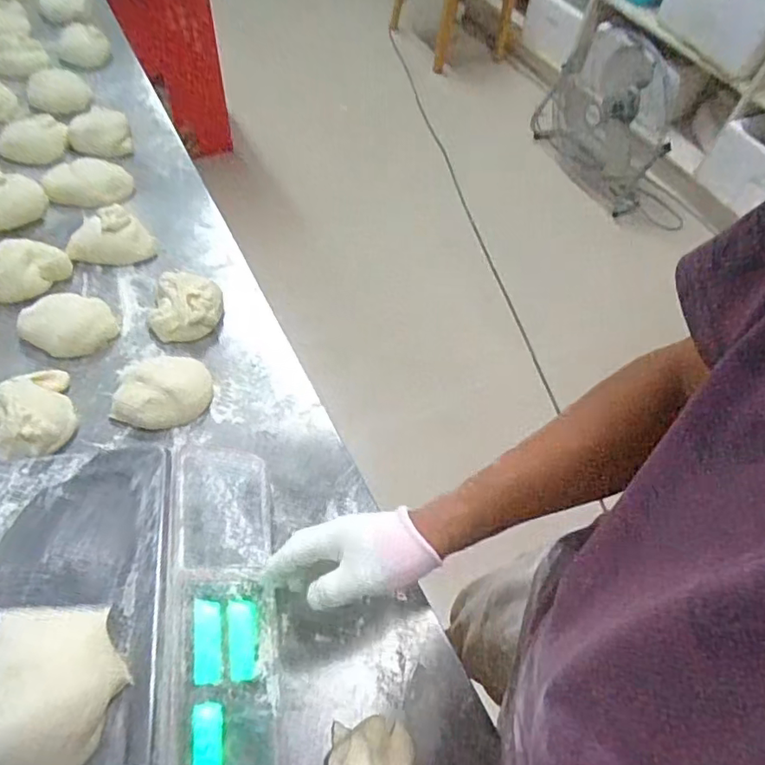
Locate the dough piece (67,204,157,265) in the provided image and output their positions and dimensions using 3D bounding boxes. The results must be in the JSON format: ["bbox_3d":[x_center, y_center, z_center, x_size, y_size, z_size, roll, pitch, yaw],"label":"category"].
[{"bbox_3d":[-0.402,-0.217,0.834,0.119,0.042,0.081,8,55,4],"label":"dough piece"}]

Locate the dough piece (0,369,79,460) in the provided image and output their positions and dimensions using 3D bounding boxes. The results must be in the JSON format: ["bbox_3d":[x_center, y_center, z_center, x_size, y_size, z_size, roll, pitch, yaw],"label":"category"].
[{"bbox_3d":[-0.425,0.035,0.660,0.097,0.046,0.126,-20,58,-15],"label":"dough piece"}]

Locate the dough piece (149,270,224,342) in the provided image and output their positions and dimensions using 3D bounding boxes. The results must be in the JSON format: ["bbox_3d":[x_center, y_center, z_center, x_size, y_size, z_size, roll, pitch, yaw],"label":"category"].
[{"bbox_3d":[-0.274,-0.112,0.767,0.097,0.047,0.098,1,55,-1],"label":"dough piece"}]

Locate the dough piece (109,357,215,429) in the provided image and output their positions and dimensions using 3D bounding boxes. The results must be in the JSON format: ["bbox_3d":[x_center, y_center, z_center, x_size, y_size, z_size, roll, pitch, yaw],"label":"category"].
[{"bbox_3d":[-0.276,0.008,0.695,0.120,0.038,0.098,-11,56,-9],"label":"dough piece"}]

